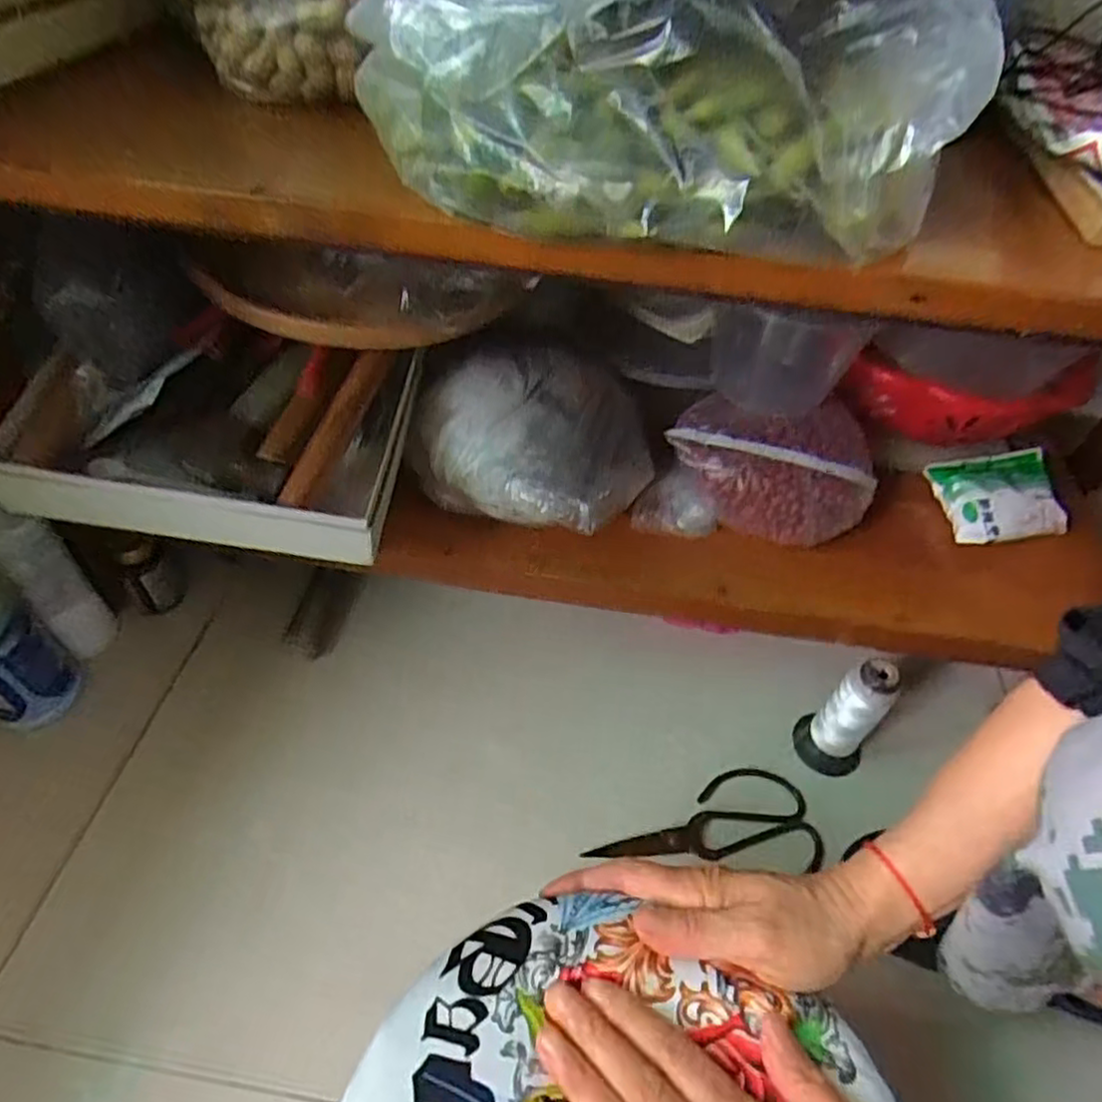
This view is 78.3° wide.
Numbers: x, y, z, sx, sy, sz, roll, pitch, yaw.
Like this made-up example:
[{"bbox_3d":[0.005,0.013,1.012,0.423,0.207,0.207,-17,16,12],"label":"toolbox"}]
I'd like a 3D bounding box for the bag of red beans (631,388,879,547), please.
[{"bbox_3d":[0.166,-0.063,0.555,0.179,0.111,0.078,7,47,4],"label":"bag of red beans"}]

